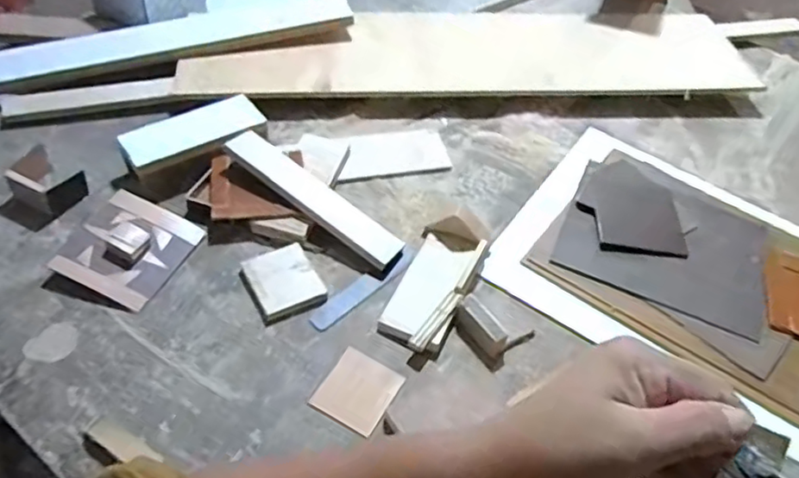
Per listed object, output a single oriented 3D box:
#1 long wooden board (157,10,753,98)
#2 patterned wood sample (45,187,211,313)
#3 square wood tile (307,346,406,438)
[{"bbox_3d":[0.122,-0.283,0.973,0.853,0.024,0.207,-3,52,-10],"label":"long wooden board"},{"bbox_3d":[-0.297,0.007,0.701,0.116,0.023,0.123,29,52,1],"label":"patterned wood sample"},{"bbox_3d":[-0.040,0.147,0.619,0.067,0.007,0.073,25,50,18],"label":"square wood tile"}]

